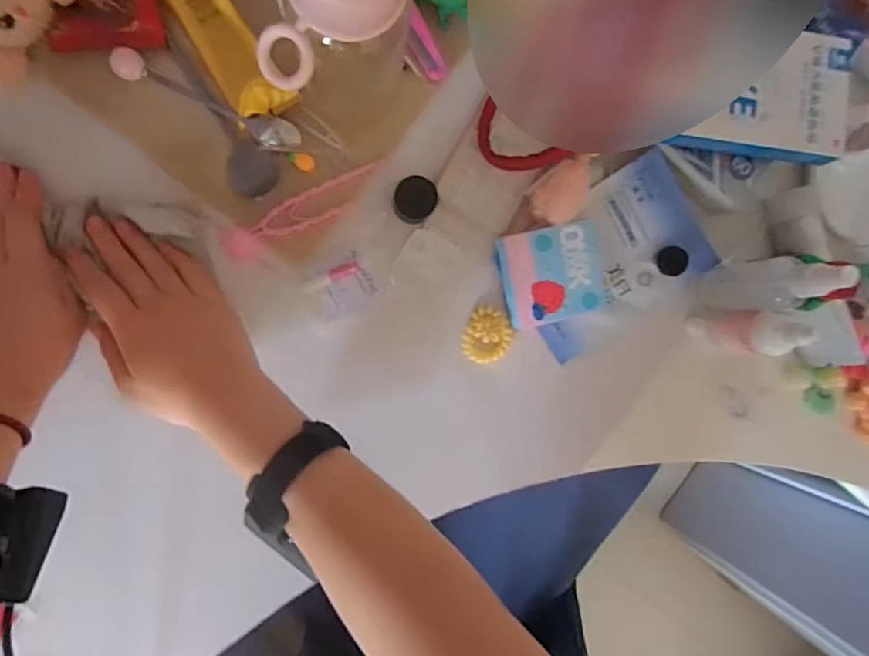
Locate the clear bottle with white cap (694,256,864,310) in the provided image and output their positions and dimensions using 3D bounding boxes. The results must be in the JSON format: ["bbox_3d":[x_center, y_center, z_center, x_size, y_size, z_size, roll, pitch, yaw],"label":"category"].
[{"bbox_3d":[0.250,-0.032,0.401,0.033,0.129,0.038,-4,91,-7],"label":"clear bottle with white cap"}]

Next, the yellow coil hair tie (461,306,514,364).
[{"bbox_3d":[0.044,0.007,0.449,0.040,0.008,0.045,27,90,-8],"label":"yellow coil hair tie"}]

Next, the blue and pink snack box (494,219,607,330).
[{"bbox_3d":[0.097,-0.043,0.447,0.079,0.026,0.077,-12,95,-6],"label":"blue and pink snack box"}]

